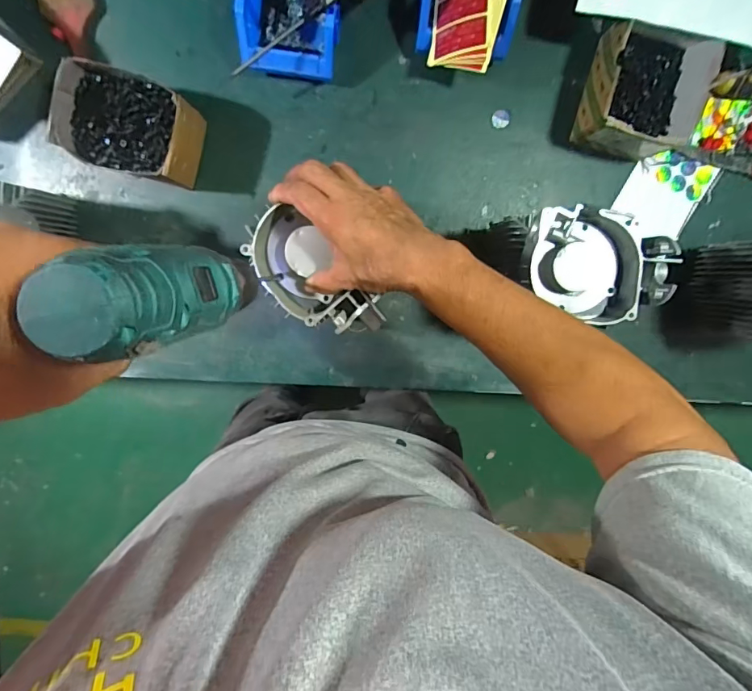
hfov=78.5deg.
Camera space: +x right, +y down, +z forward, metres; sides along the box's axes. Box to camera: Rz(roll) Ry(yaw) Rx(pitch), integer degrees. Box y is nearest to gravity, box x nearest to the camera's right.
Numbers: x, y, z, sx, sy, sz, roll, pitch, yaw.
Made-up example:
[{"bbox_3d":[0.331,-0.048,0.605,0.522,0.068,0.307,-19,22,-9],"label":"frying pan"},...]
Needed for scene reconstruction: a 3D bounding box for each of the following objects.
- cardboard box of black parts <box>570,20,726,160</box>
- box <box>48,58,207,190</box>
[{"bbox_3d":[0.336,-0.322,0.577,0.127,0.095,0.147,11,99,-2],"label":"cardboard box of black parts"},{"bbox_3d":[-0.301,-0.271,0.580,0.147,0.086,0.113,14,99,-3],"label":"box"}]

